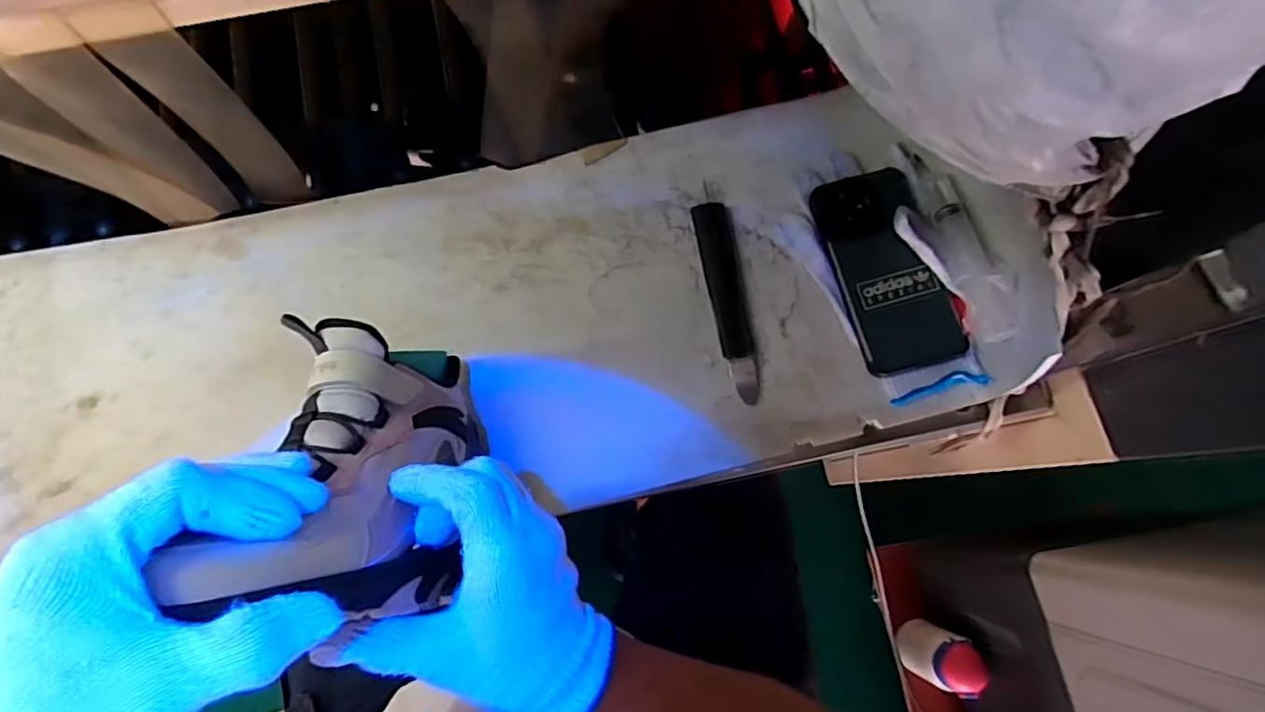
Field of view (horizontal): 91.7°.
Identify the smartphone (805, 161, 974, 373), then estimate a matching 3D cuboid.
[{"bbox_3d":[0.204,-0.070,0.494,0.077,0.019,0.162,-16,81,4],"label":"smartphone"}]

